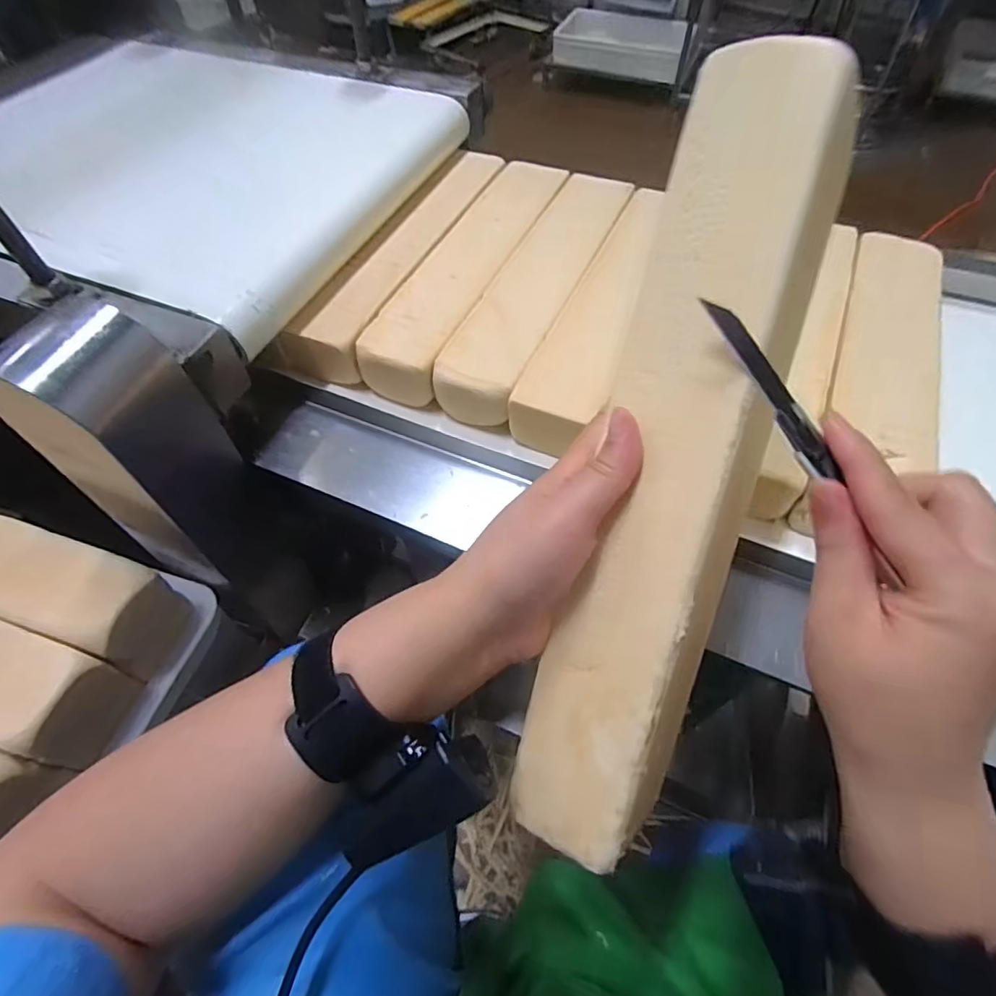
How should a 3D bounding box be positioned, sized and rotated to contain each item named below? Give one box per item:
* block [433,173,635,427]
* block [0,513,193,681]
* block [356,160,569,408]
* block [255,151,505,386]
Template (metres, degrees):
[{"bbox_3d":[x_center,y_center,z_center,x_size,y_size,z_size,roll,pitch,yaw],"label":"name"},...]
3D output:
[{"bbox_3d":[0.048,-0.216,0.562,0.075,0.050,0.359,21,59,14],"label":"block"},{"bbox_3d":[-0.471,0.063,0.512,0.377,0.085,0.081,15,57,10],"label":"block"},{"bbox_3d":[-0.024,-0.242,0.582,0.077,0.054,0.354,20,58,13],"label":"block"},{"bbox_3d":[-0.093,-0.257,0.595,0.078,0.058,0.362,22,59,15],"label":"block"}]

